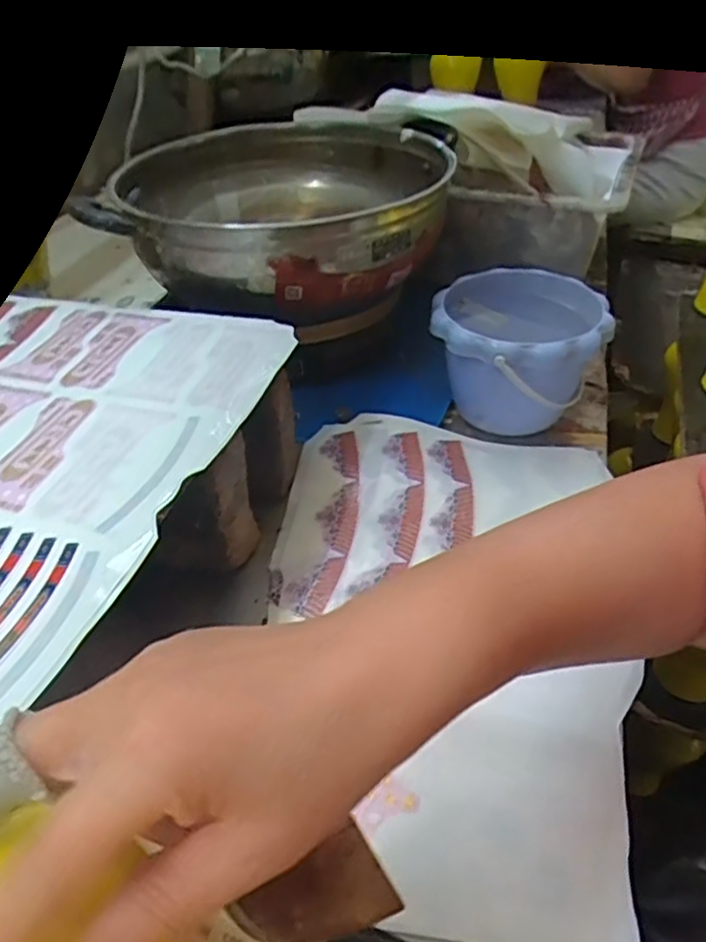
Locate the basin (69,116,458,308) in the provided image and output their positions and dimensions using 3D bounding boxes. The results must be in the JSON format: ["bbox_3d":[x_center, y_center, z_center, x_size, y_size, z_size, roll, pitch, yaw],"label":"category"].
[{"bbox_3d":[-0.088,-0.283,0.674,0.349,0.078,0.349,1,41,-1],"label":"basin"}]

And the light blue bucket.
[{"bbox_3d":[0.153,-0.104,0.621,0.150,0.115,0.153,1,41,-1],"label":"light blue bucket"}]

